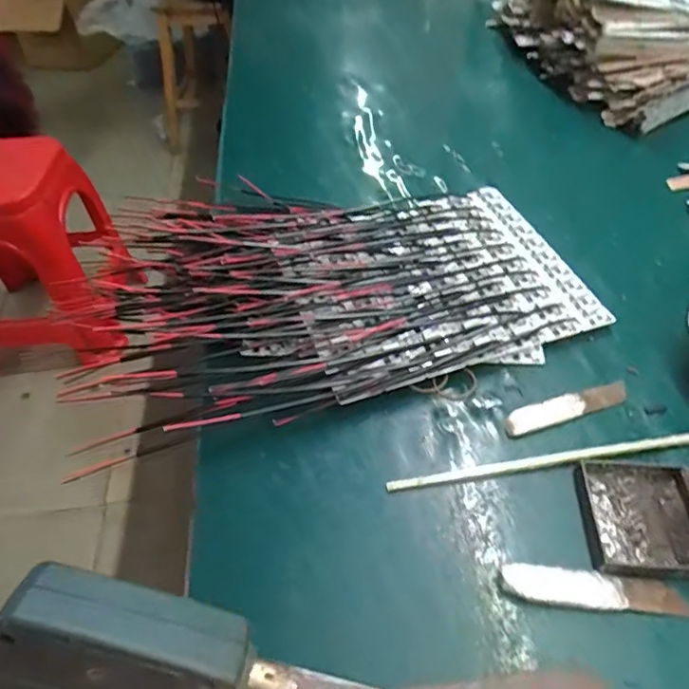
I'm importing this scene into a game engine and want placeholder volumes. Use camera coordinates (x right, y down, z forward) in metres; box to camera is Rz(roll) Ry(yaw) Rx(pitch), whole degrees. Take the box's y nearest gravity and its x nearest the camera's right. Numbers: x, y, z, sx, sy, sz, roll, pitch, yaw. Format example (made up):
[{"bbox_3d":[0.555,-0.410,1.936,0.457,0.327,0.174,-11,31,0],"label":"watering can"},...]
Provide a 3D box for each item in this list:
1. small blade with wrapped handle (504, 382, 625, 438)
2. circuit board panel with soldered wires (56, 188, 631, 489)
[{"bbox_3d":[0.165,0.046,0.408,0.102,0.004,0.020,-16,49,-11],"label":"small blade with wrapped handle"},{"bbox_3d":[-0.013,-0.062,0.488,0.411,0.035,0.269,-17,50,-12],"label":"circuit board panel with soldered wires"}]

